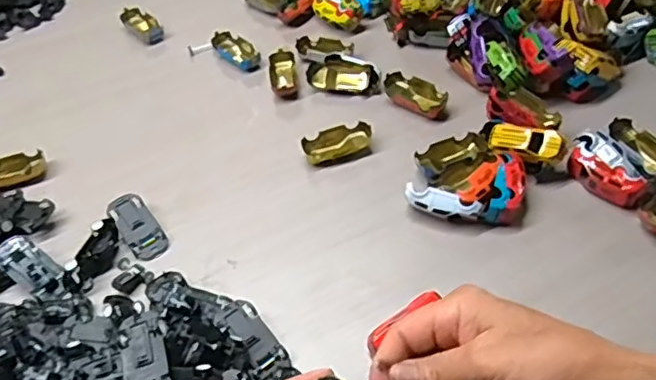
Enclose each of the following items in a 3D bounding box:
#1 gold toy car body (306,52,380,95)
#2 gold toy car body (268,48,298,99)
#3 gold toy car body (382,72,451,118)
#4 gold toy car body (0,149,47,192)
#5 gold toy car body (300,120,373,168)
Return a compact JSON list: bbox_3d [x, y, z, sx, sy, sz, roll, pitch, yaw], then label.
[{"bbox_3d":[0.017,-0.118,0.620,0.075,0.021,0.030,16,52,19],"label":"gold toy car body"},{"bbox_3d":[-0.047,-0.122,0.637,0.027,0.020,0.058,-7,48,0],"label":"gold toy car body"},{"bbox_3d":[0.085,-0.092,0.595,0.068,0.018,0.031,26,56,26],"label":"gold toy car body"},{"bbox_3d":[-0.299,-0.018,0.569,0.060,0.014,0.035,-14,49,-6],"label":"gold toy car body"},{"bbox_3d":[0.010,-0.042,0.560,0.063,0.016,0.034,-18,49,-10],"label":"gold toy car body"}]

